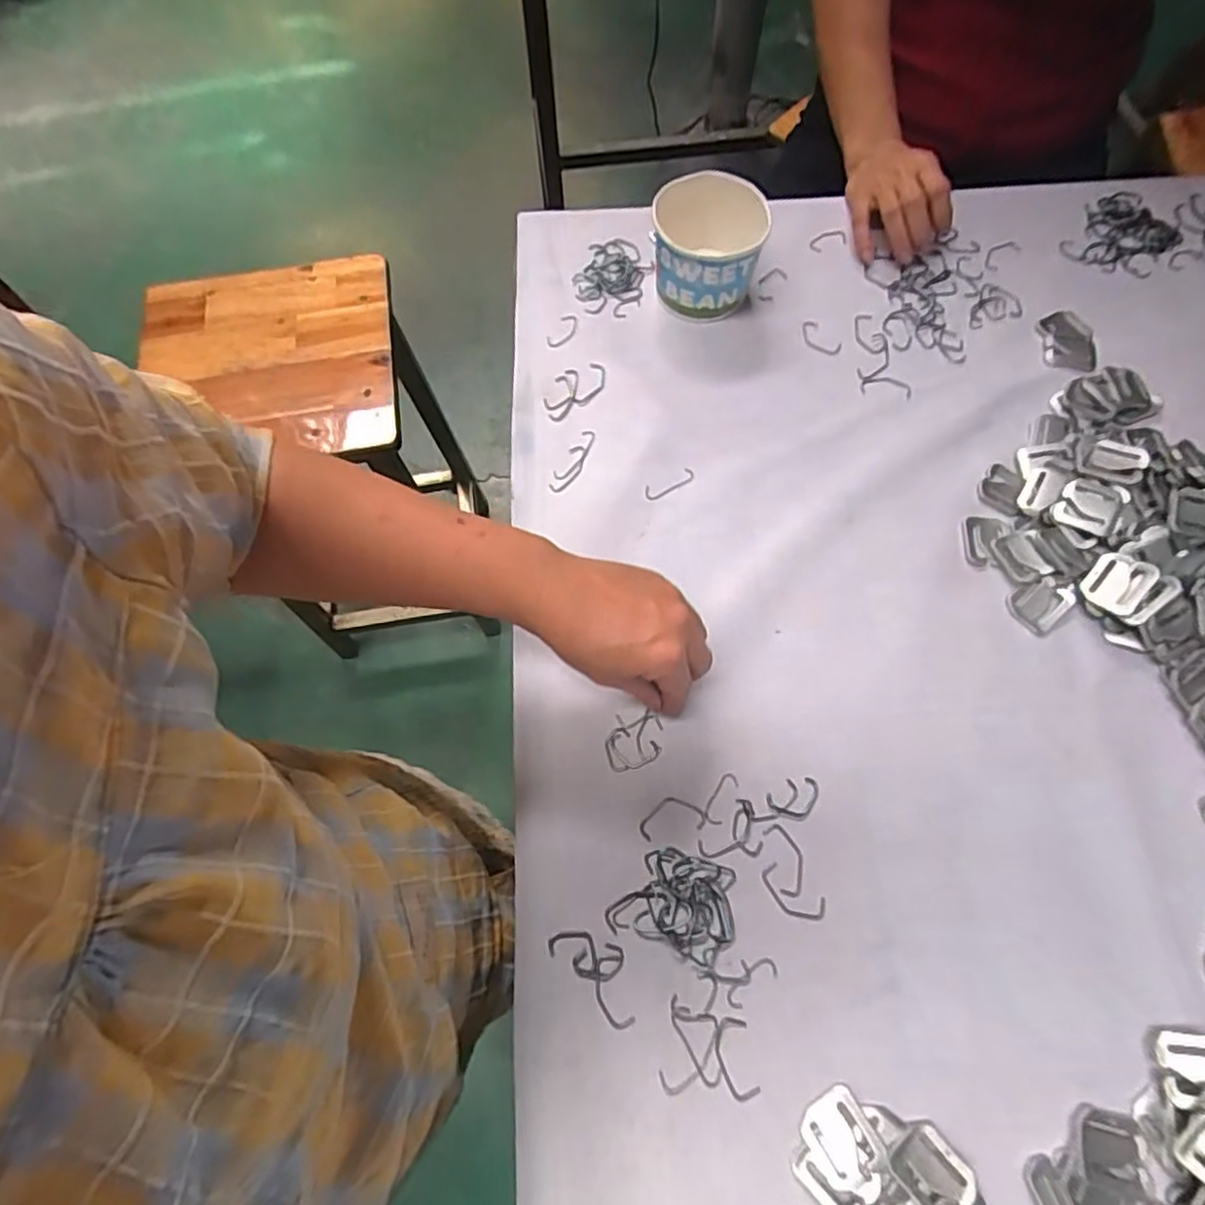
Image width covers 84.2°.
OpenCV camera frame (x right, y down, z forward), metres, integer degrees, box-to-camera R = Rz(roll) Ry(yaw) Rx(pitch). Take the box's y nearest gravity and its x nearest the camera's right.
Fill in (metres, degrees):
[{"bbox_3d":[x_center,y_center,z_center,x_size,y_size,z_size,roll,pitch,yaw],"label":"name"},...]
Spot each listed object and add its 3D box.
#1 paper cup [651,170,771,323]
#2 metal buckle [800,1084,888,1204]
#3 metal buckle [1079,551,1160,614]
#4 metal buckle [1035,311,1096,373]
[{"bbox_3d":[0.088,-0.295,0.561,0.087,0.079,0.084,-1,68,2],"label":"paper cup"},{"bbox_3d":[0.132,0.296,0.362,0.035,0.009,0.046,-27,70,-8],"label":"metal buckle"},{"bbox_3d":[0.355,-0.014,0.458,0.035,0.004,0.038,38,99,43],"label":"metal buckle"},{"bbox_3d":[0.392,-0.218,0.561,0.044,0.006,0.061,0,68,3],"label":"metal buckle"}]

